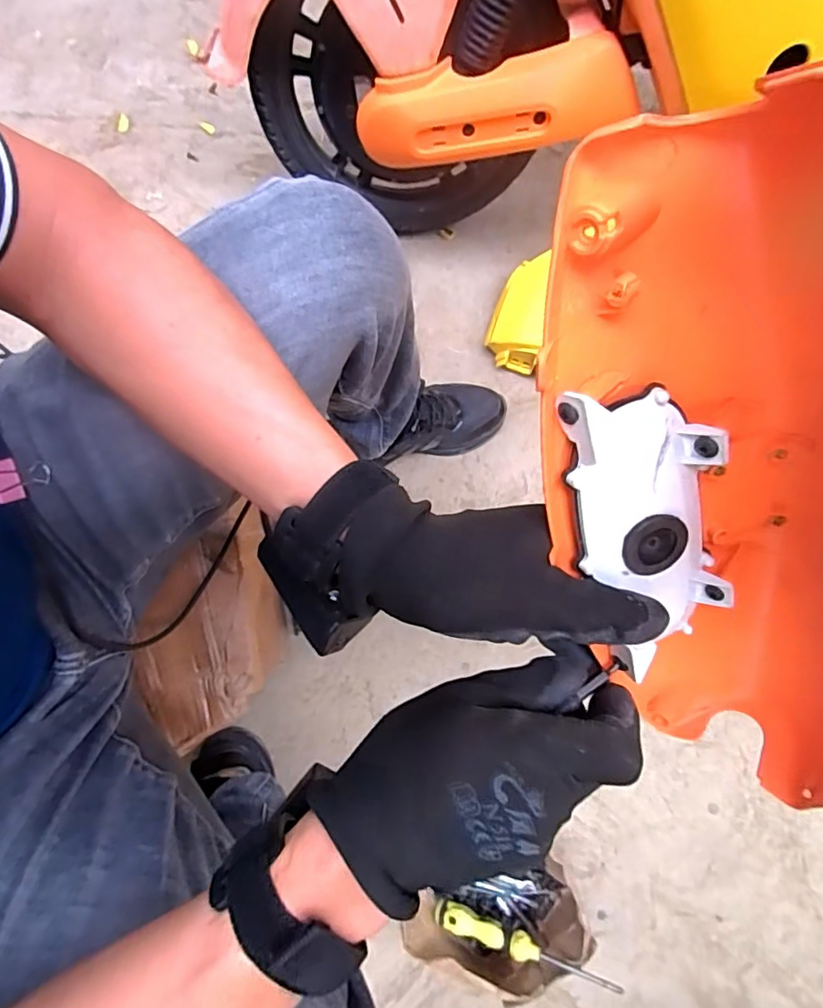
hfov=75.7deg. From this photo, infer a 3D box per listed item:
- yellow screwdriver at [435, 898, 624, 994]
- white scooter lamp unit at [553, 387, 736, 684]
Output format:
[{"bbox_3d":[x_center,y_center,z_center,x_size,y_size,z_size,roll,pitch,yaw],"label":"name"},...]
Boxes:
[{"bbox_3d":[0.119,0.494,0.589,0.207,0.029,0.024,4,78,26],"label":"yellow screwdriver"},{"bbox_3d":[0.103,0.014,0.224,0.056,0.024,0.149,-32,120,-6],"label":"white scooter lamp unit"}]

